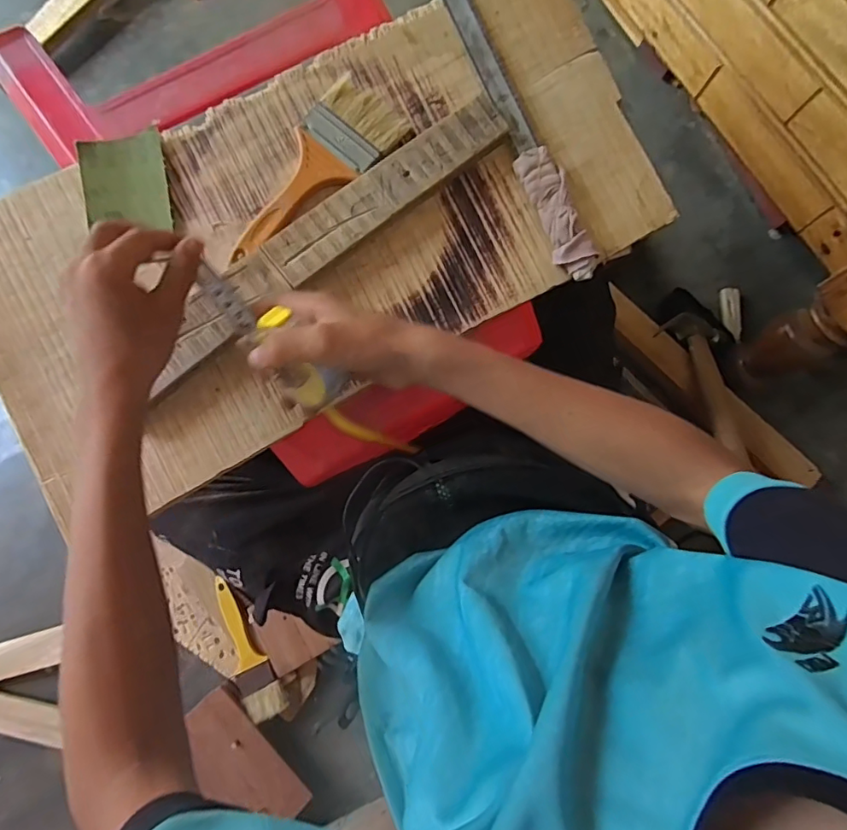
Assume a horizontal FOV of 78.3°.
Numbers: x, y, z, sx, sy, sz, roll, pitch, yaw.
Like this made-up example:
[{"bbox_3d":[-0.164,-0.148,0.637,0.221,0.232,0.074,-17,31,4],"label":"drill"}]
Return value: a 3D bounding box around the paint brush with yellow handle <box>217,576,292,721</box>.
[{"bbox_3d":[-0.220,0.283,0.633,0.046,0.015,0.171,-29,77,-5],"label":"paint brush with yellow handle"}]

